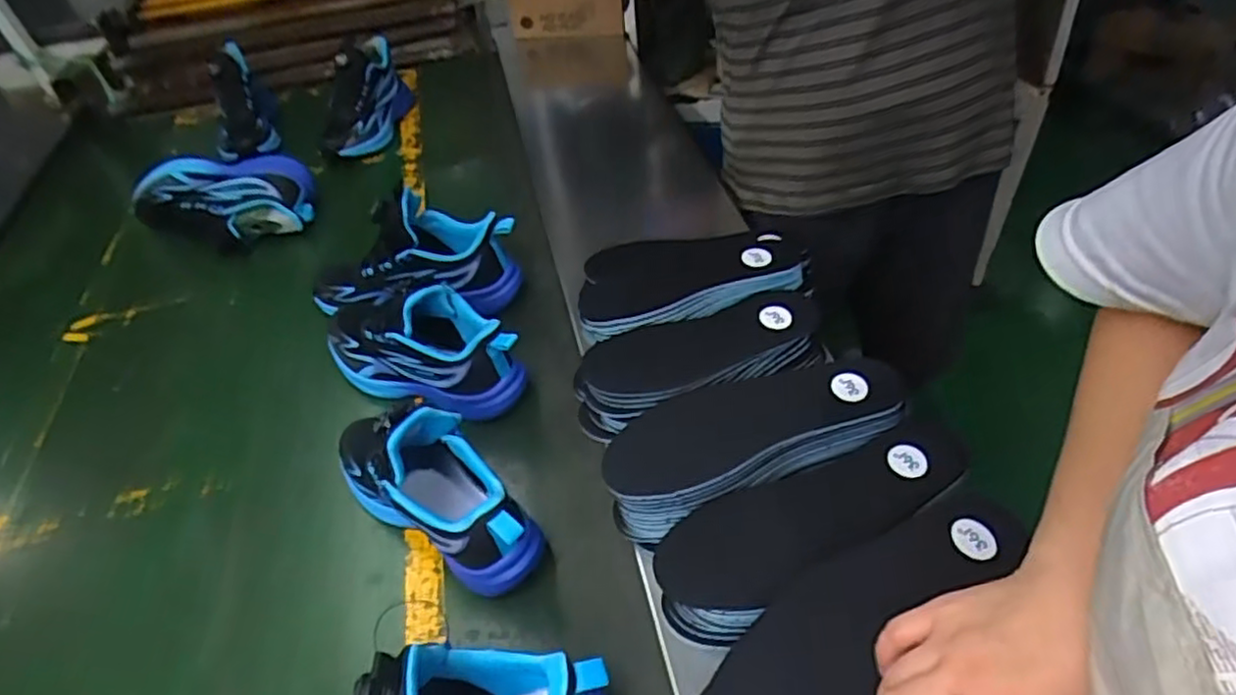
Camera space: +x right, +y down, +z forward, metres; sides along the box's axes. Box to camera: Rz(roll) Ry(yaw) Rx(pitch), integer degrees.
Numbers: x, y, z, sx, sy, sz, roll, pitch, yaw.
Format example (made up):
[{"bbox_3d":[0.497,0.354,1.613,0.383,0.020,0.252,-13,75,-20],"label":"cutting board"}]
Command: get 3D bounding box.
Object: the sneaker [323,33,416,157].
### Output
[{"bbox_3d":[-0.393,-0.400,1.104,0.085,0.133,0.229,3,45,8],"label":"sneaker"}]

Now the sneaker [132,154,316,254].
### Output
[{"bbox_3d":[-0.558,-0.206,0.959,0.249,0.097,0.099,-4,44,1],"label":"sneaker"}]

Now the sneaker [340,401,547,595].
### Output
[{"bbox_3d":[-0.161,0.108,0.566,0.224,0.142,0.085,32,57,32],"label":"sneaker"}]

